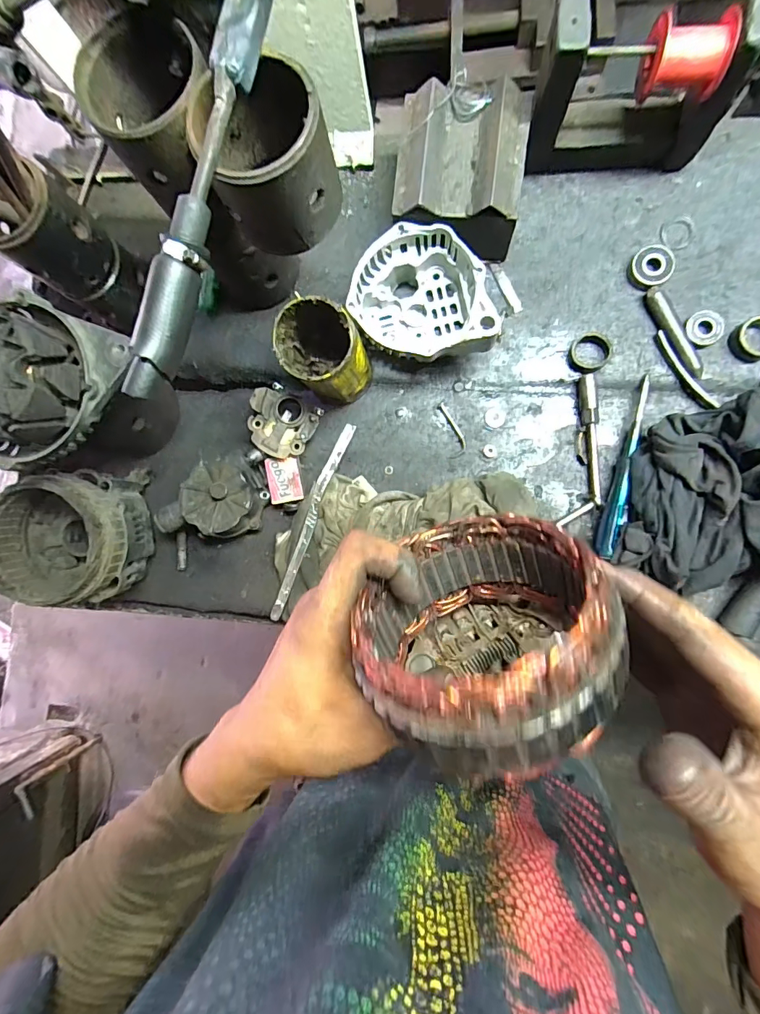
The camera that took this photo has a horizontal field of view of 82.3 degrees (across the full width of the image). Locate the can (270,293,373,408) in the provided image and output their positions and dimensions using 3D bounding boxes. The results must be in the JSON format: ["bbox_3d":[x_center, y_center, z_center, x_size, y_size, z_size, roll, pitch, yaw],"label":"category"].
[{"bbox_3d":[-0.053,-0.147,0.441,0.073,0.119,0.071,0,87,8],"label":"can"}]

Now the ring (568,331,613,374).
[{"bbox_3d":[0.218,-0.160,0.451,0.039,0.018,0.038,0,87,8],"label":"ring"}]

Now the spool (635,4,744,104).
[{"bbox_3d":[0.247,-0.368,0.355,0.061,0.046,0.049,2,88,8],"label":"spool"}]

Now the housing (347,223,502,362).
[{"bbox_3d":[0.045,-0.200,0.448,0.123,0.078,0.150,-38,83,4],"label":"housing"}]

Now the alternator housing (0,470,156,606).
[{"bbox_3d":[-0.331,0.035,0.475,0.130,0.111,0.132,0,87,8],"label":"alternator housing"}]

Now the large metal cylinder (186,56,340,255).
[{"bbox_3d":[-0.077,-0.248,0.312,0.082,0.078,0.082,0,87,8],"label":"large metal cylinder"}]

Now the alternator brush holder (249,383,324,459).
[{"bbox_3d":[-0.112,-0.094,0.492,0.073,0.036,0.071,0,87,8],"label":"alternator brush holder"}]

